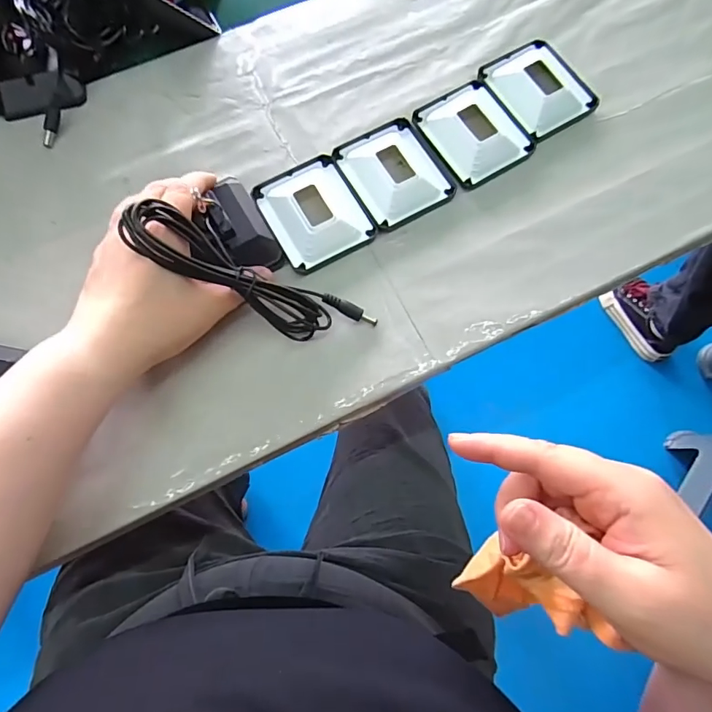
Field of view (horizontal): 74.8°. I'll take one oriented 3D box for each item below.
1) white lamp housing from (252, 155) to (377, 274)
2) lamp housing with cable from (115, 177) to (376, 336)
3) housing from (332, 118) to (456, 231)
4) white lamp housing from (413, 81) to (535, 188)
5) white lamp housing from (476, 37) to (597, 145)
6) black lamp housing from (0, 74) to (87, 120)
[{"bbox_3d":[-0.032,-0.108,0.339,0.066,0.017,0.081,-27,76,-8],"label":"white lamp housing"},{"bbox_3d":[-0.067,-0.057,0.290,0.083,0.074,0.129,-41,78,-11],"label":"lamp housing with cable"},{"bbox_3d":[0.028,-0.142,0.350,0.067,0.016,0.082,-27,76,-8],"label":"housing"},{"bbox_3d":[0.089,-0.174,0.356,0.066,0.016,0.080,-32,76,-9],"label":"white lamp housing"},{"bbox_3d":[0.144,-0.216,0.369,0.066,0.017,0.080,-31,76,-9],"label":"white lamp housing"},{"bbox_3d":[-0.247,-0.201,0.364,0.062,0.017,0.026,-8,74,-3],"label":"black lamp housing"}]

